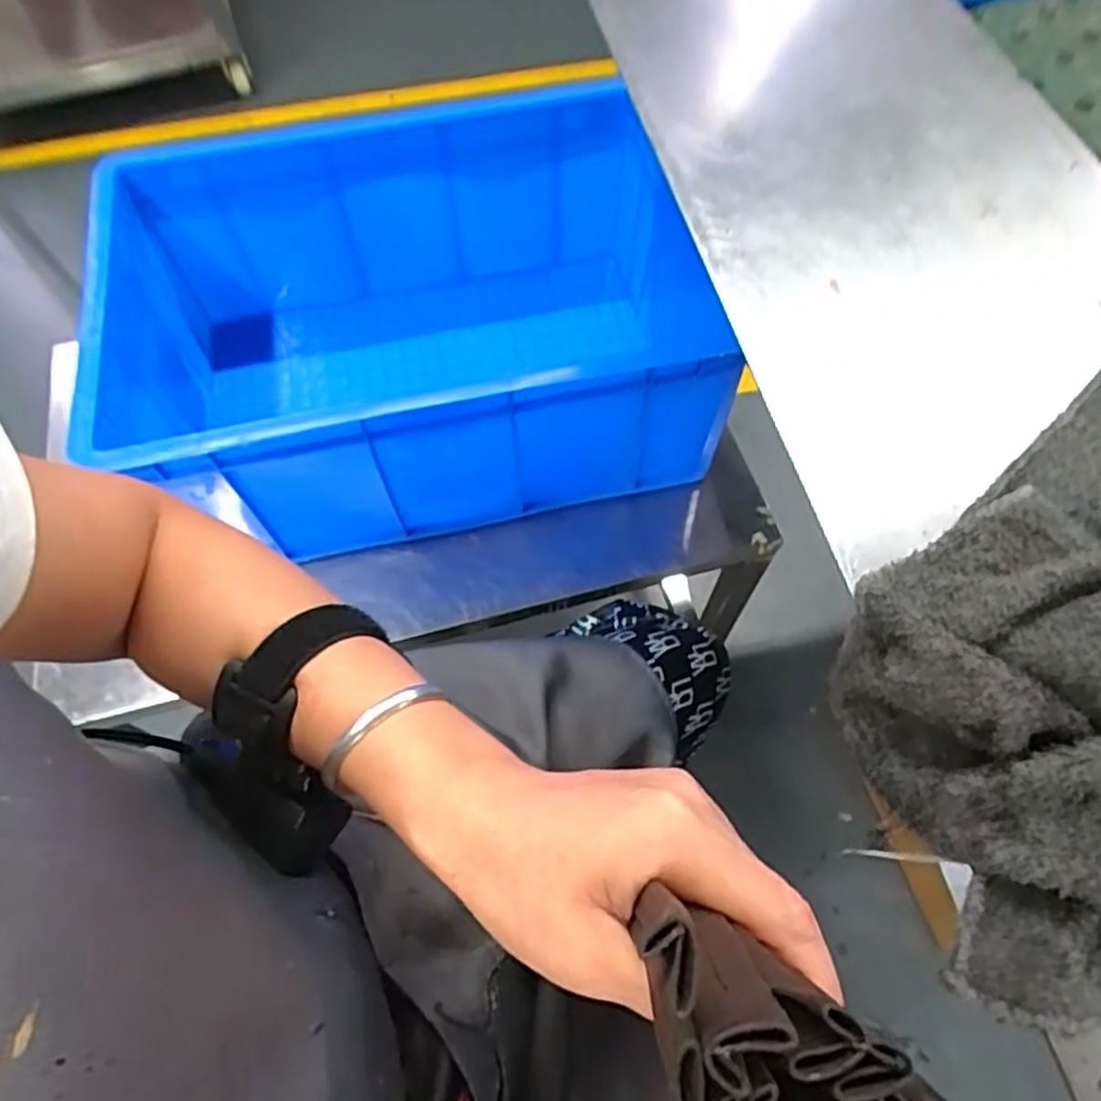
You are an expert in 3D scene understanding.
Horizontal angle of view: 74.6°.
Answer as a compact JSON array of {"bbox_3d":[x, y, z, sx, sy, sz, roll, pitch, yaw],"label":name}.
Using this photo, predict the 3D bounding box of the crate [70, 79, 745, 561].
[{"bbox_3d":[-0.141,-0.233,0.773,0.584,0.250,0.432,-9,64,-4],"label":"crate"}]

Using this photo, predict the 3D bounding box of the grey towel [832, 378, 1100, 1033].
[{"bbox_3d":[0.165,0.020,0.229,0.124,0.044,0.230,16,64,10],"label":"grey towel"}]

